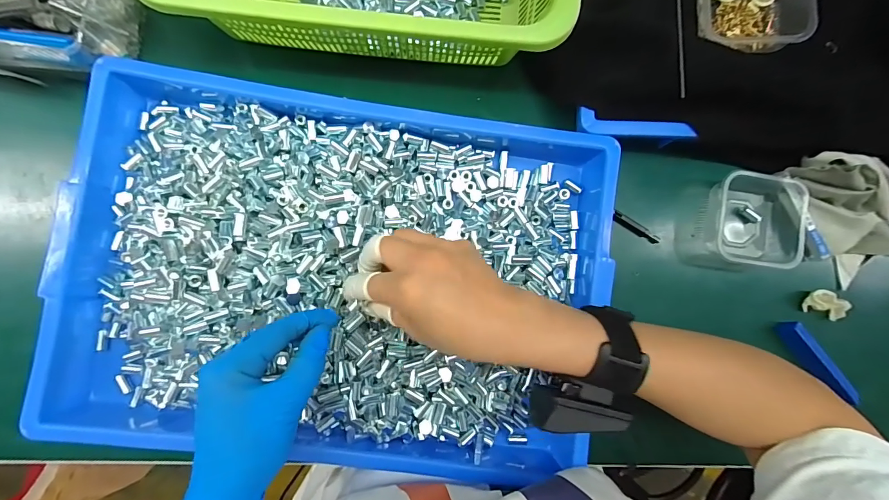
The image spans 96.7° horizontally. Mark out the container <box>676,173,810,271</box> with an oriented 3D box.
[{"bbox_3d":[0.281,-0.026,0.375,0.101,0.047,0.087,6,87,-4],"label":"container"}]

